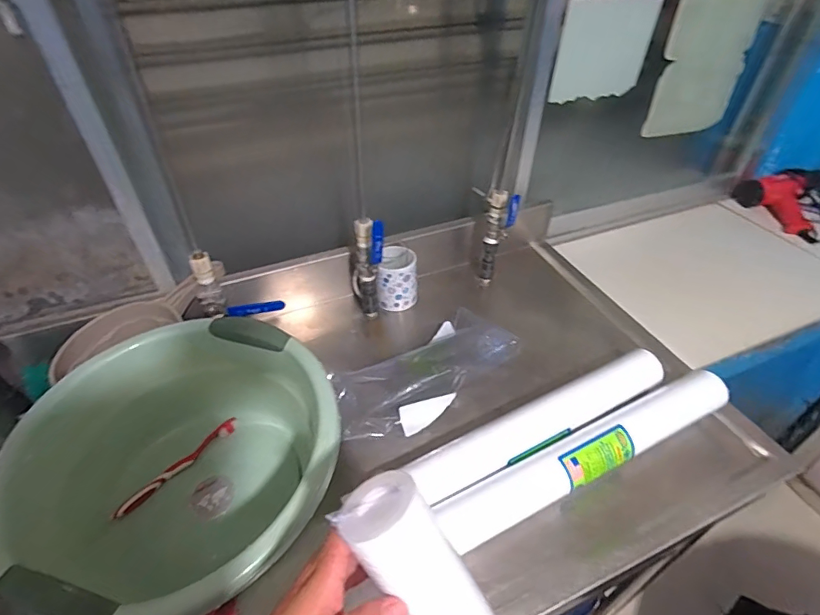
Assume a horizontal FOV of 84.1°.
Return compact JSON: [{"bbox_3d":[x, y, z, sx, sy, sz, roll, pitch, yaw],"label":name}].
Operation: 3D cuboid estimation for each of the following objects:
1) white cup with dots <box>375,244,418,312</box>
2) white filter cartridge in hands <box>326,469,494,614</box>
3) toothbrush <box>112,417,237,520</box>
[{"bbox_3d":[-0.020,-0.054,0.855,0.069,0.100,0.074,6,43,7],"label":"white cup with dots"},{"bbox_3d":[0.059,0.288,0.360,0.049,0.375,0.064,-7,27,49],"label":"white filter cartridge in hands"},{"bbox_3d":[-0.320,0.219,0.632,0.024,0.019,0.181,31,51,30],"label":"toothbrush"}]

